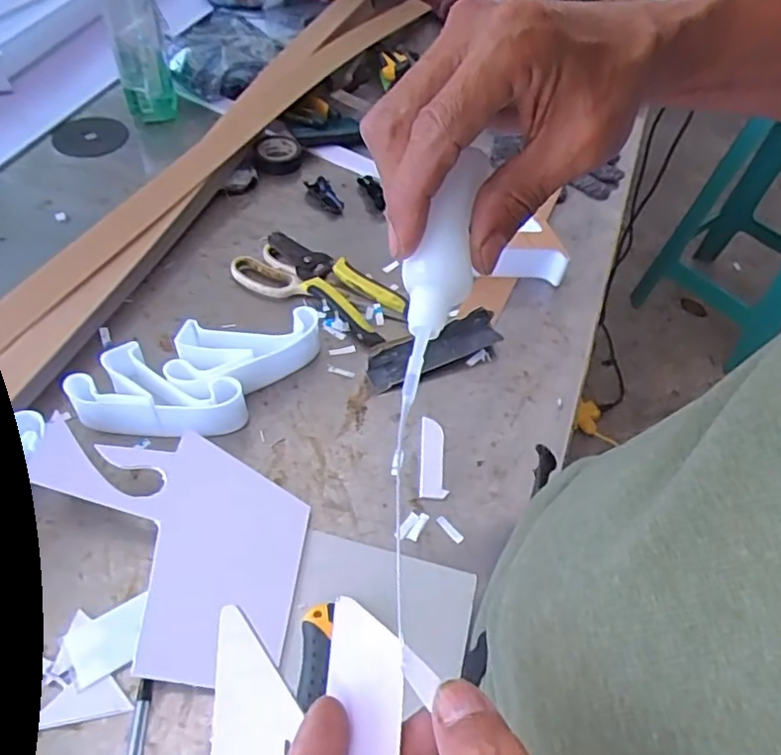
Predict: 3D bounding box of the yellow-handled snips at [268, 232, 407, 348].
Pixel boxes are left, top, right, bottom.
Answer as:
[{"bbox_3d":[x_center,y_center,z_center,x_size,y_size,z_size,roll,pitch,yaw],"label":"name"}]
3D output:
[{"bbox_3d":[-0.061,-0.094,0.629,0.164,0.024,0.059,34,56,20],"label":"yellow-handled snips"}]

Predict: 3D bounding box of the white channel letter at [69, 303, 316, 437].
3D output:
[{"bbox_3d":[-0.159,-0.006,0.539,0.199,0.042,0.104,-36,63,-29],"label":"white channel letter"}]

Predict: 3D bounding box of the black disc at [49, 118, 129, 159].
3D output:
[{"bbox_3d":[-0.379,-0.304,0.787,0.086,0.006,0.086,3,51,-4],"label":"black disc"}]

